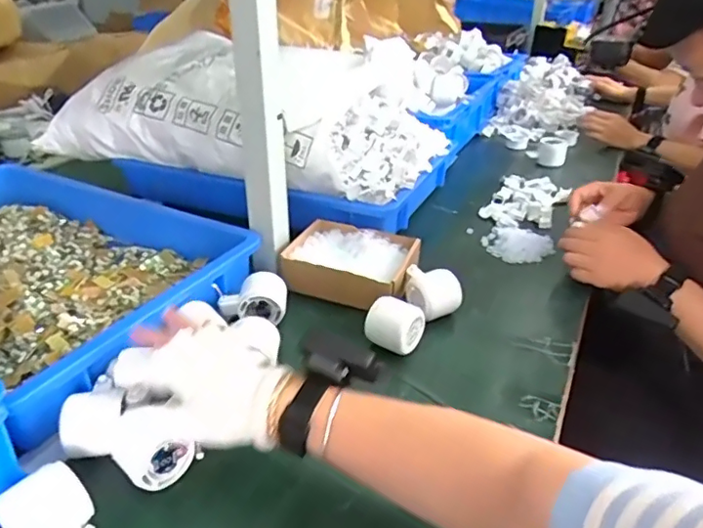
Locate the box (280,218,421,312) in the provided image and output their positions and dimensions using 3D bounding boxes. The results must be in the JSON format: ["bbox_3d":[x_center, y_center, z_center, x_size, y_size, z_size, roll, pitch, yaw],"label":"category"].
[{"bbox_3d":[0.001,-0.002,0.763,0.174,0.048,0.147,14,34,19],"label":"box"}]

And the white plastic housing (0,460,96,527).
[{"bbox_3d":[-0.236,0.202,0.429,0.078,0.051,0.054,21,37,29],"label":"white plastic housing"}]

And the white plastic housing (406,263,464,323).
[{"bbox_3d":[0.103,0.041,0.687,0.070,0.054,0.071,7,32,8],"label":"white plastic housing"}]

